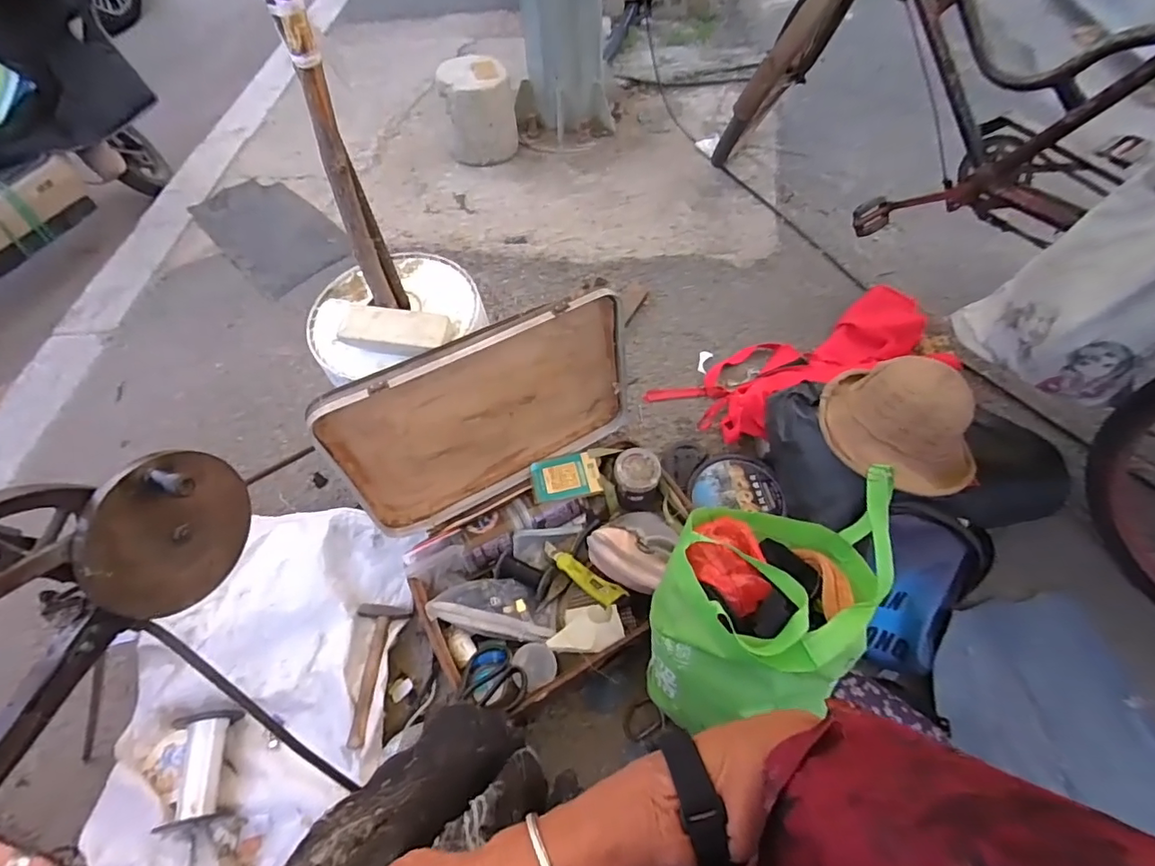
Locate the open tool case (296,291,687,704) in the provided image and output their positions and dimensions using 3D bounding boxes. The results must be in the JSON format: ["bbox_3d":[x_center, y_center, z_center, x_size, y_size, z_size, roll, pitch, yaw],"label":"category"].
[{"bbox_3d":[-0.056,0.103,0.786,0.471,0.371,0.393,-27,57,-14],"label":"open tool case"}]

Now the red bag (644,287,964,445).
[{"bbox_3d":[0.488,-0.158,1.101,0.619,0.086,0.244,-23,55,-11],"label":"red bag"}]

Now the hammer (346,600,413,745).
[{"bbox_3d":[-0.341,0.389,0.862,0.081,0.028,0.213,0,57,4],"label":"hammer"}]

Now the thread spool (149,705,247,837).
[{"bbox_3d":[-0.563,0.496,0.781,0.075,0.063,0.147,-6,68,1],"label":"thread spool"}]

